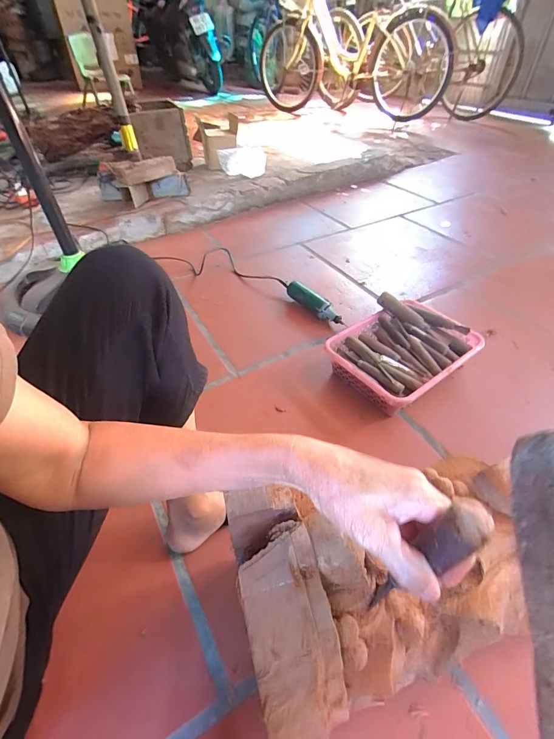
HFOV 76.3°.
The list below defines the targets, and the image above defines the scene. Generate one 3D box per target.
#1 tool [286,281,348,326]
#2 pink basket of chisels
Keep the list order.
[{"bbox_3d":[0.098,-0.189,1.013,0.055,0.057,0.210,-29,52,-26],"label":"tool"},{"bbox_3d":[0.292,-0.042,0.836,0.316,0.107,0.244,-30,52,-25],"label":"pink basket of chisels"}]

